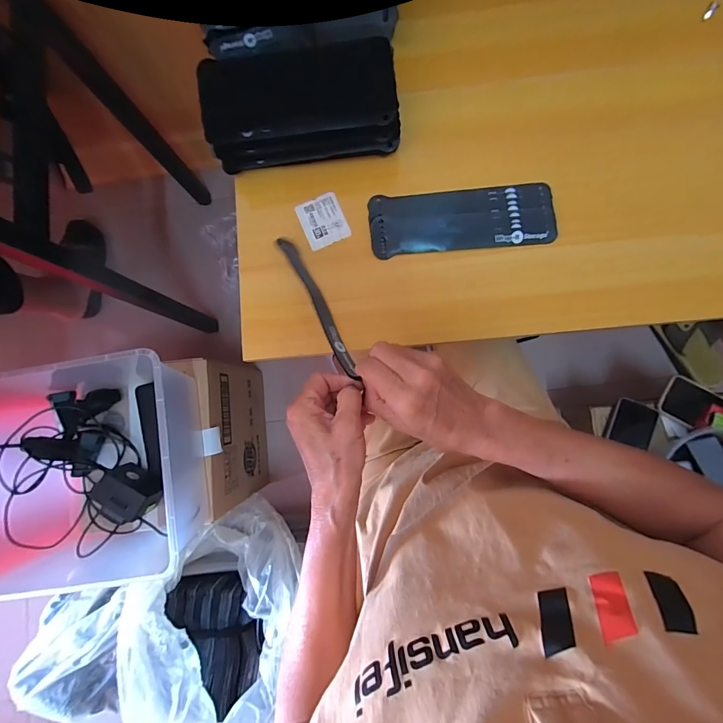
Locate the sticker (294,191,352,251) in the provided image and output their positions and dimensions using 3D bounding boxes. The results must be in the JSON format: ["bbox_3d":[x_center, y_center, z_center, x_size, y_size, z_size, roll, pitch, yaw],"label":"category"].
[{"bbox_3d":[-0.044,-0.162,0.421,0.049,0.004,0.059,-23,84,1],"label":"sticker"}]

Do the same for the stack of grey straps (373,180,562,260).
[{"bbox_3d":[0.110,-0.157,0.405,0.198,0.007,0.068,-5,85,3],"label":"stack of grey straps"}]

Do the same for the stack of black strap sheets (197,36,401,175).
[{"bbox_3d":[-0.065,-0.282,0.397,0.204,0.050,0.112,-5,85,3],"label":"stack of black strap sheets"}]

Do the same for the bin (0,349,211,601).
[{"bbox_3d":[-0.390,0.169,0.560,0.291,0.153,0.353,-9,85,3],"label":"bin"}]

